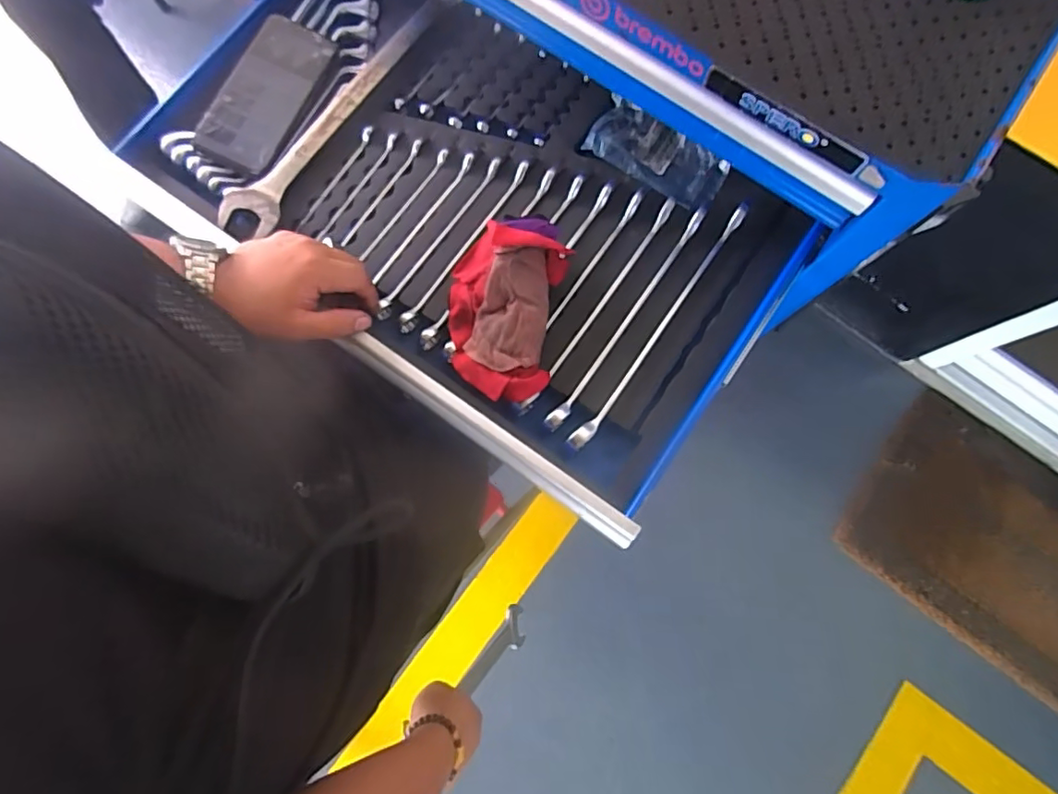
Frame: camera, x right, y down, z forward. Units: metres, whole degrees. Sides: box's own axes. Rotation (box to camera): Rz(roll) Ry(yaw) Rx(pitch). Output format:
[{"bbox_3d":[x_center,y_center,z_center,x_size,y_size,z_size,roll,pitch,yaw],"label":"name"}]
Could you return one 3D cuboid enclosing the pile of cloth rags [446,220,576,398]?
[{"bbox_3d":[-0.024,-0.079,0.499,0.097,0.061,0.151,11,79,1],"label":"pile of cloth rags"}]

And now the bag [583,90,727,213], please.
[{"bbox_3d":[0.124,-0.234,0.562,0.135,0.021,0.073,32,80,6],"label":"bag"}]

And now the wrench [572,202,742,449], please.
[{"bbox_3d":[0.120,-0.065,0.526,0.015,0.025,0.276,35,80,6],"label":"wrench"}]

